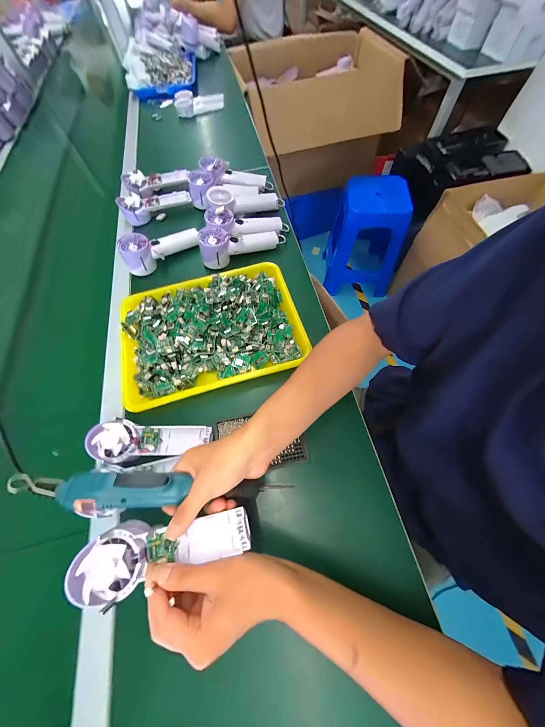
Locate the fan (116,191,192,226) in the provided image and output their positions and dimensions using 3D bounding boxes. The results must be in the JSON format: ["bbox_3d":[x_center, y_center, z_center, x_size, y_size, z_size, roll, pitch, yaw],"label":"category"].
[{"bbox_3d":[-0.298,-0.410,0.610,0.174,0.043,0.052,-19,66,-6],"label":"fan"}]

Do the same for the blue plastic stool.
[{"bbox_3d":[0.481,-0.640,1.227,0.346,0.434,0.300,5,66,5],"label":"blue plastic stool"}]

